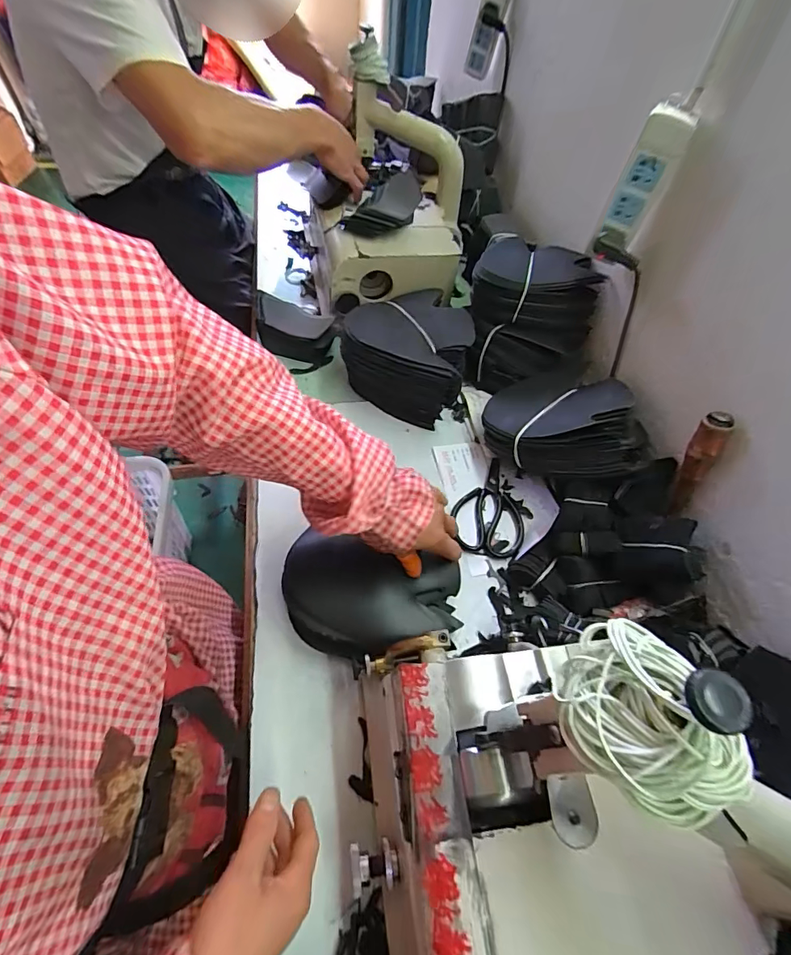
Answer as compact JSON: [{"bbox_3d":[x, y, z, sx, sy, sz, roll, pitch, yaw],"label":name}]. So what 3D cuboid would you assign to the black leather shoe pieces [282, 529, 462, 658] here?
[{"bbox_3d":[-0.029,0.140,0.516,0.199,0.041,0.128,12,56,4],"label":"black leather shoe pieces"}]

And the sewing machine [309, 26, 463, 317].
[{"bbox_3d":[-0.016,-0.482,0.790,0.275,0.303,0.305,1,56,-4],"label":"sewing machine"}]

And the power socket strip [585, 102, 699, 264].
[{"bbox_3d":[0.305,-0.363,0.572,0.057,0.162,0.044,18,56,8],"label":"power socket strip"}]

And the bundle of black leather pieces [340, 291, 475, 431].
[{"bbox_3d":[0.020,-0.206,0.734,0.193,0.108,0.193,19,57,8],"label":"bundle of black leather pieces"}]

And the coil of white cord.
[{"bbox_3d":[0.113,0.109,0.201,0.060,0.043,0.082,-26,62,-20],"label":"coil of white cord"}]

